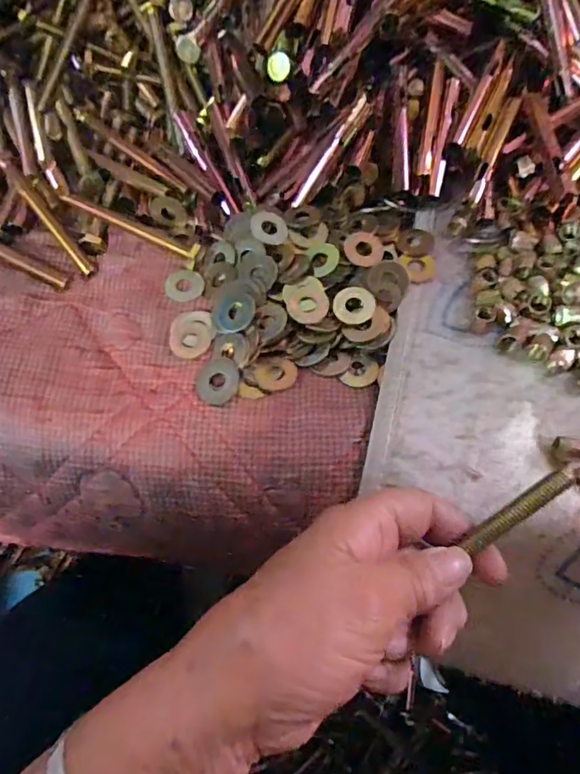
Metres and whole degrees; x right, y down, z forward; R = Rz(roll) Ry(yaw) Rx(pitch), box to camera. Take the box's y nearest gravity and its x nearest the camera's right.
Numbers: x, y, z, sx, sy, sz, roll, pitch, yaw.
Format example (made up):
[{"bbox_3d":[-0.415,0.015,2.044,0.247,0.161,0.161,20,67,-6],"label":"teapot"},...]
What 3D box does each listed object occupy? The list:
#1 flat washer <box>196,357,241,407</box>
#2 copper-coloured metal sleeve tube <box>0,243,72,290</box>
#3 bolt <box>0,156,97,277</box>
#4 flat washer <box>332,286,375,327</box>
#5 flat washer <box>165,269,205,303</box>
[{"bbox_3d":[-0.041,-0.004,0.284,0.025,0.004,0.028,17,66,10],"label":"flat washer"},{"bbox_3d":[-0.172,-0.081,0.322,0.073,0.008,0.010,24,67,13],"label":"copper-coloured metal sleeve tube"},{"bbox_3d":[-0.160,-0.113,0.329,0.009,0.014,0.101,-38,74,-10],"label":"bolt"},{"bbox_3d":[0.038,-0.048,0.296,0.023,0.004,0.024,-1,64,1],"label":"flat washer"},{"bbox_3d":[-0.067,-0.064,0.320,0.024,0.004,0.025,3,62,-5],"label":"flat washer"}]

